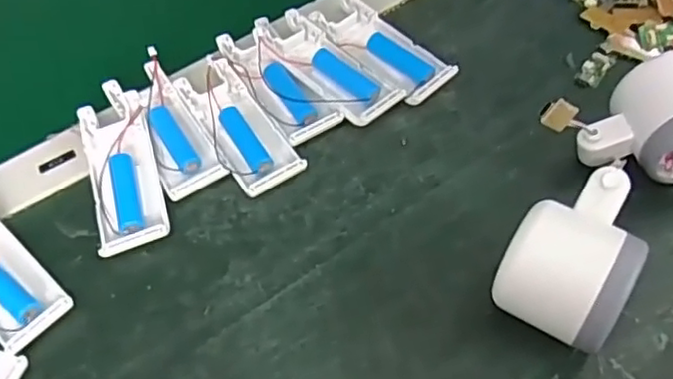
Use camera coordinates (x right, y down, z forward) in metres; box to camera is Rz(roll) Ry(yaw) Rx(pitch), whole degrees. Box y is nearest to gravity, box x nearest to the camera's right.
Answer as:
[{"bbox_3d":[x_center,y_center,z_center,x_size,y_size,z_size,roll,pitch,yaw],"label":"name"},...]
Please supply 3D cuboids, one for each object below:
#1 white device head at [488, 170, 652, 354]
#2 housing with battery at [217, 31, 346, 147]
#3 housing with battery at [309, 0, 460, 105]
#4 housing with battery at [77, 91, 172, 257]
[{"bbox_3d":[0.115,0.035,0.317,0.055,0.059,0.073,27,62,20],"label":"white device head"},{"bbox_3d":[-0.040,-0.075,0.422,0.036,0.016,0.101,-31,59,-15],"label":"housing with battery"},{"bbox_3d":[0.030,-0.096,0.442,0.042,0.017,0.102,-38,62,-20],"label":"housing with battery"},{"bbox_3d":[-0.129,-0.011,0.393,0.041,0.021,0.105,-16,57,-7],"label":"housing with battery"}]

